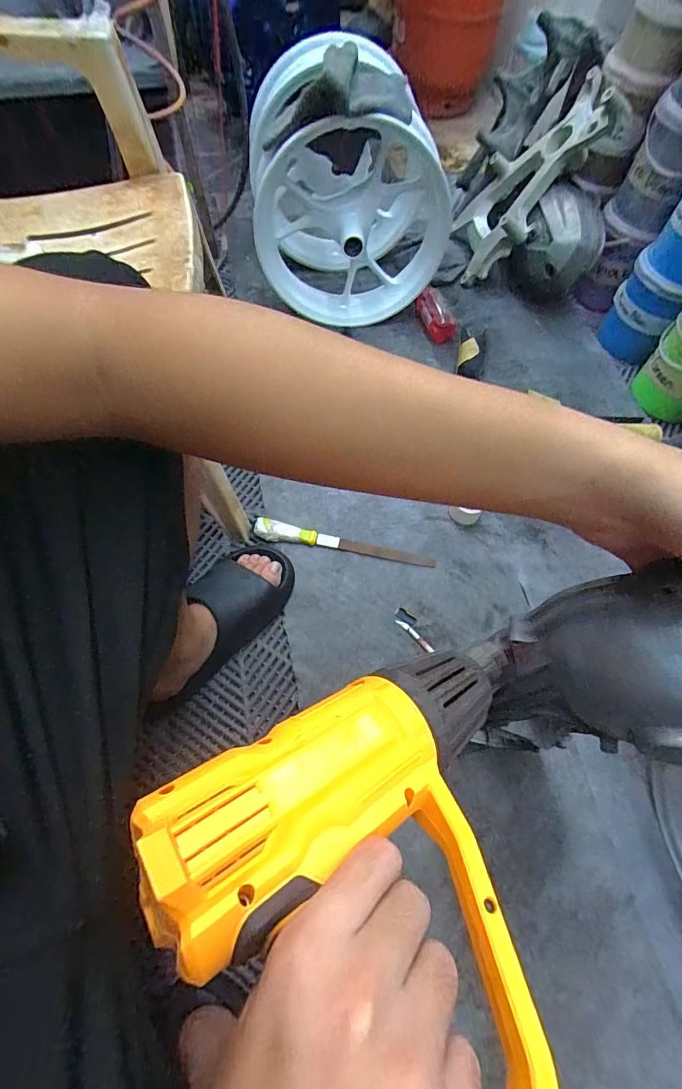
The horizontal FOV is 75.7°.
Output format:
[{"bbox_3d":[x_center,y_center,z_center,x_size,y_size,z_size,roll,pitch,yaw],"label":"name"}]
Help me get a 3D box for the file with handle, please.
[{"bbox_3d":[0.005,0.001,0.722,0.297,0.033,0.031,10,64,4],"label":"file with handle"}]

